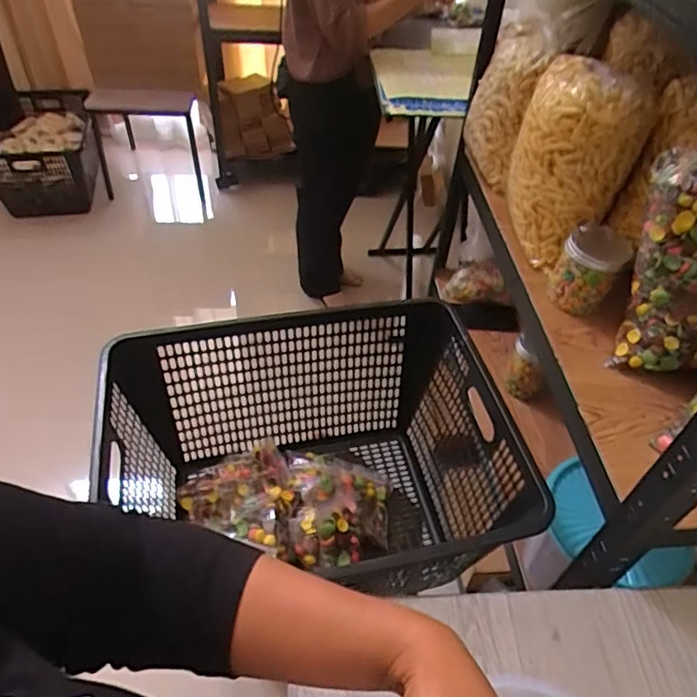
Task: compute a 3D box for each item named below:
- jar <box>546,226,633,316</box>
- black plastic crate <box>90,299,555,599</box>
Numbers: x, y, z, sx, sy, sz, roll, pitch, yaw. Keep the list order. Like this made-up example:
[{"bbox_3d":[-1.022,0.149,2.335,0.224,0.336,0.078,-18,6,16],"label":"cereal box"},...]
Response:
[{"bbox_3d":[0.355,-0.116,0.846,0.097,0.107,0.078,24,50,18],"label":"jar"},{"bbox_3d":[-0.060,0.202,0.882,0.549,0.310,0.417,-7,48,-11],"label":"black plastic crate"}]

